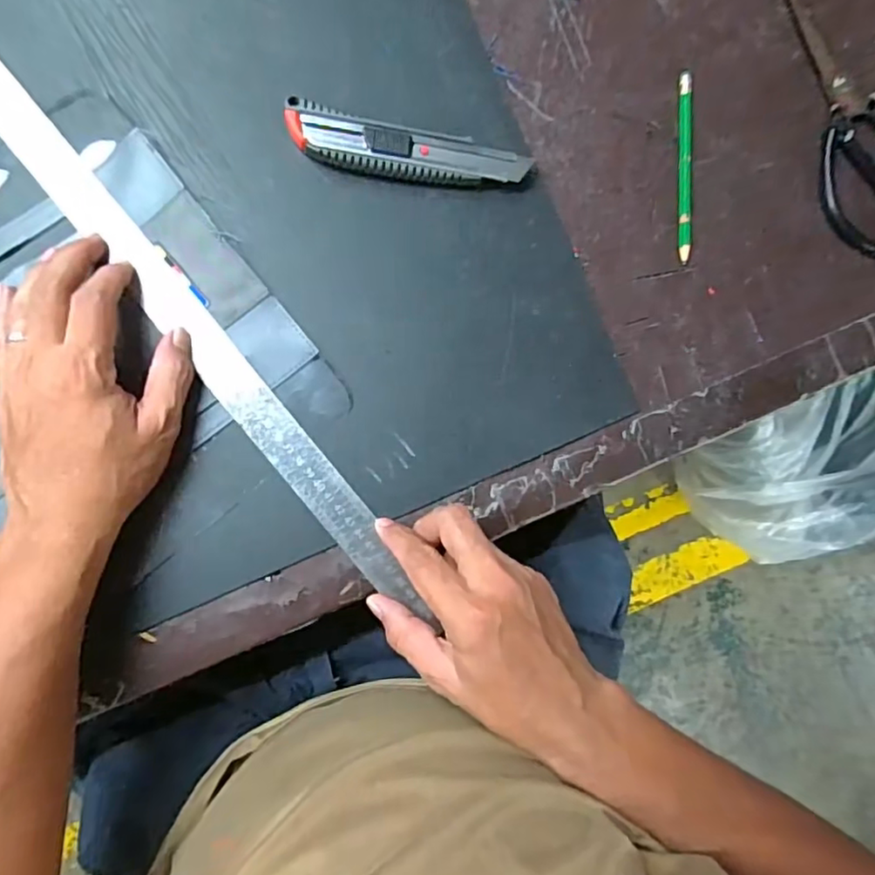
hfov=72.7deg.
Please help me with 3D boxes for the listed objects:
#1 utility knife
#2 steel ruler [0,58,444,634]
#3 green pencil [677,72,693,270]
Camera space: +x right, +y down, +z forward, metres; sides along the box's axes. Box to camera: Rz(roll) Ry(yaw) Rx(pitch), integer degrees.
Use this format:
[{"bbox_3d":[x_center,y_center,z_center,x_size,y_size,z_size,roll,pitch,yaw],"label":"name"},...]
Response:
[{"bbox_3d":[-0.020,-0.184,0.388,0.154,0.015,0.034,11,85,-7],"label":"utility knife"},{"bbox_3d":[-0.167,-0.082,0.367,0.032,0.005,0.484,-39,92,-10],"label":"steel ruler"},{"bbox_3d":[0.176,-0.193,0.422,0.011,0.004,0.138,3,86,-8],"label":"green pencil"}]

